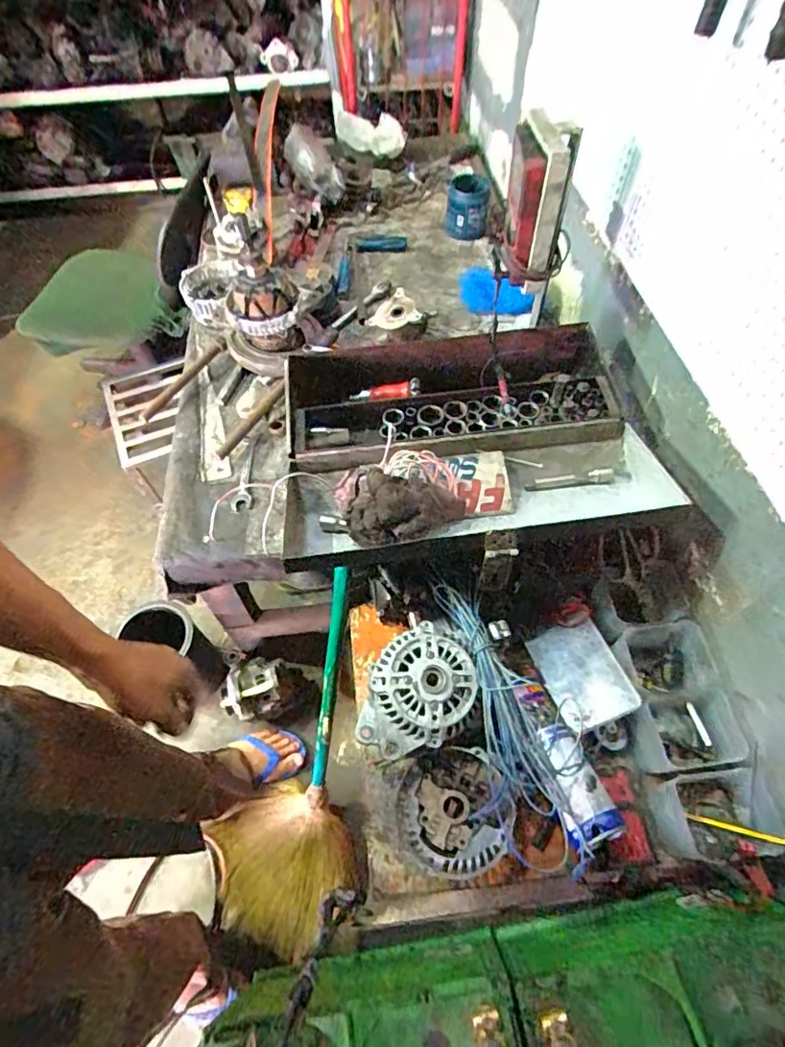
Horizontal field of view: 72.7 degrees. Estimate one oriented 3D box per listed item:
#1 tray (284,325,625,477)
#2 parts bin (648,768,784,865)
[{"bbox_3d":[0.082,-0.194,0.829,0.477,0.074,0.257,-6,58,-1],"label":"tray"},{"bbox_3d":[0.377,0.344,0.630,0.119,0.073,0.092,-7,58,-2],"label":"parts bin"}]

